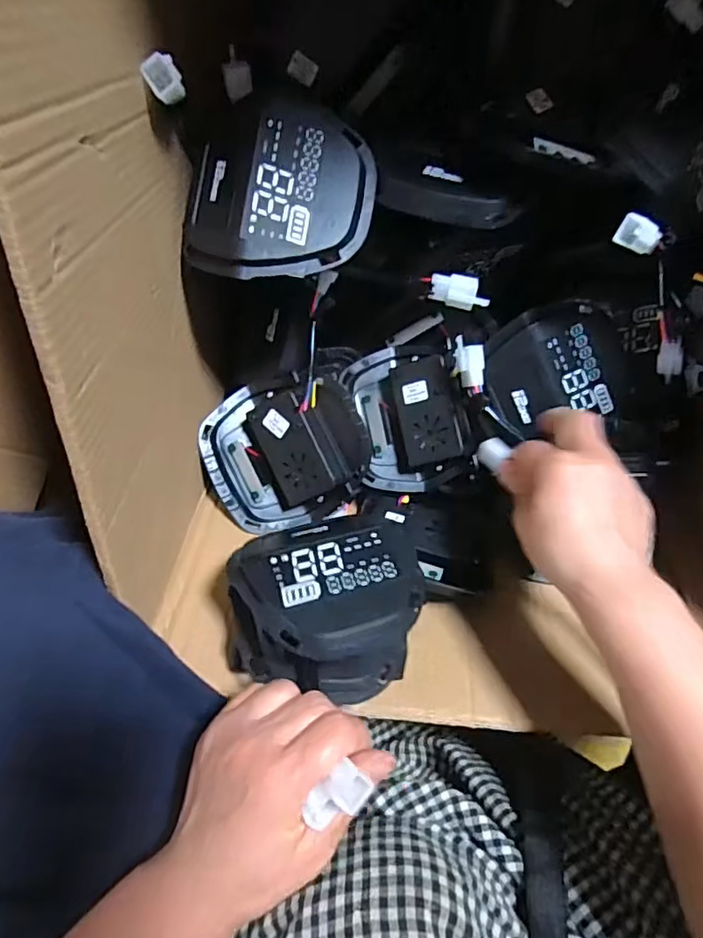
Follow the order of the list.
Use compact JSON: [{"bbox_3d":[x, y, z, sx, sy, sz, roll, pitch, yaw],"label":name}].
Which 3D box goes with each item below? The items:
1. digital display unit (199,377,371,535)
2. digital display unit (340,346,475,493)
[{"bbox_3d":[-0.055,-0.015,0.491,0.136,0.044,0.121,-14,84,1],"label":"digital display unit"},{"bbox_3d":[0.048,-0.045,0.502,0.094,0.038,0.129,-14,84,1],"label":"digital display unit"}]

